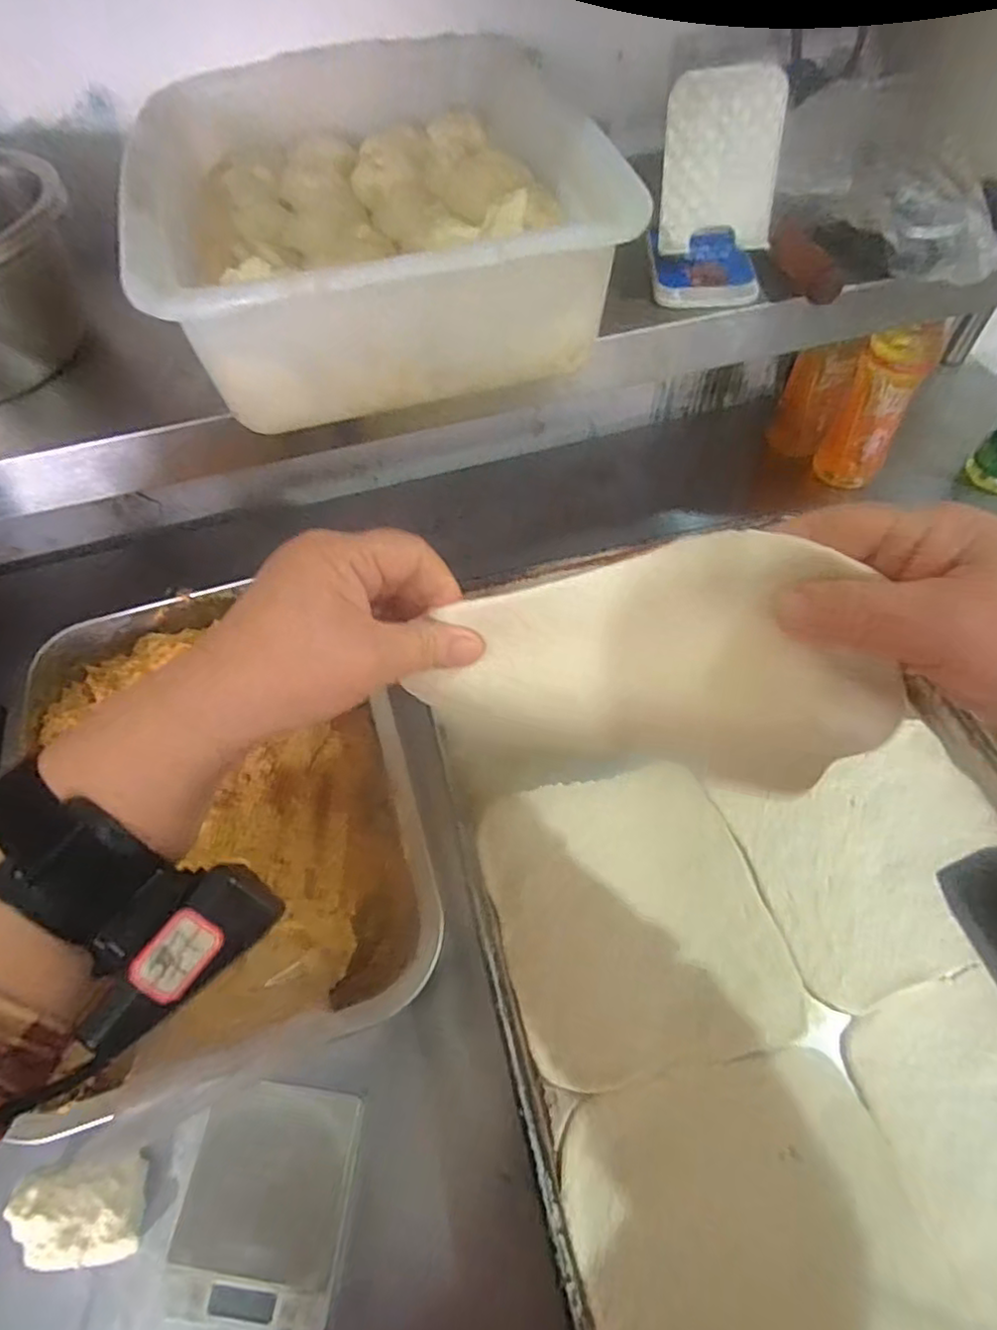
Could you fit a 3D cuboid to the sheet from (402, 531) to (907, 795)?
[{"bbox_3d":[0.056,-0.003,0.272,0.192,0.105,0.015,9,28,21],"label":"sheet"}]

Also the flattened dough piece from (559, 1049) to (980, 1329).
[{"bbox_3d":[0.141,0.329,0.349,0.183,0.019,0.188,-13,57,-6],"label":"flattened dough piece"}]

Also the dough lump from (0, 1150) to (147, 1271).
[{"bbox_3d":[-0.262,0.347,0.408,0.076,0.043,0.058,-10,57,-4],"label":"dough lump"}]

